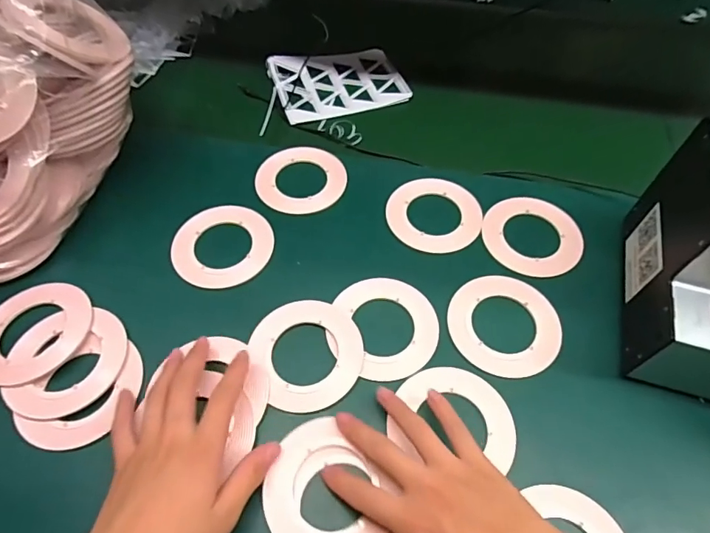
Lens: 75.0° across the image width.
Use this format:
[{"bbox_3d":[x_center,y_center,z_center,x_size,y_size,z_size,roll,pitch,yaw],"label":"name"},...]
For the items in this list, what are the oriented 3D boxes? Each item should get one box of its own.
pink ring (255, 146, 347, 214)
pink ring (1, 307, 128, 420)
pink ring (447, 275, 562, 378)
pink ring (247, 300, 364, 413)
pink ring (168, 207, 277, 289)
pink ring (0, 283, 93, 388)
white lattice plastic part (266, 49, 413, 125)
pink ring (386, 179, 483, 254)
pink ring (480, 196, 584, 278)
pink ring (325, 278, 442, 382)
[{"bbox_3d":[-0.061,-0.101,0.530,0.100,0.004,0.097,0,57,0],"label":"pink ring"},{"bbox_3d":[-0.251,0.084,0.406,0.095,0.009,0.096,0,57,0],"label":"pink ring"},{"bbox_3d":[0.139,0.052,0.431,0.100,0.004,0.100,0,57,0],"label":"pink ring"},{"bbox_3d":[-0.041,0.074,0.414,0.093,0.004,0.102,0,57,0],"label":"pink ring"},{"bbox_3d":[-0.136,-0.024,0.477,0.101,0.004,0.100,0,57,0],"label":"pink ring"},{"bbox_3d":[-0.292,0.057,0.420,0.095,0.007,0.099,0,57,0],"label":"pink ring"},{"bbox_3d":[-0.022,-0.260,0.648,0.176,0.023,0.131,-15,58,-10],"label":"white lattice plastic part"},{"bbox_3d":[0.086,-0.057,0.501,0.100,0.005,0.094,0,57,0],"label":"pink ring"},{"bbox_3d":[0.187,-0.033,0.486,0.100,0.007,0.096,0,57,0],"label":"pink ring"},{"bbox_3d":[0.027,0.056,0.429,0.097,0.004,0.101,0,57,0],"label":"pink ring"}]

